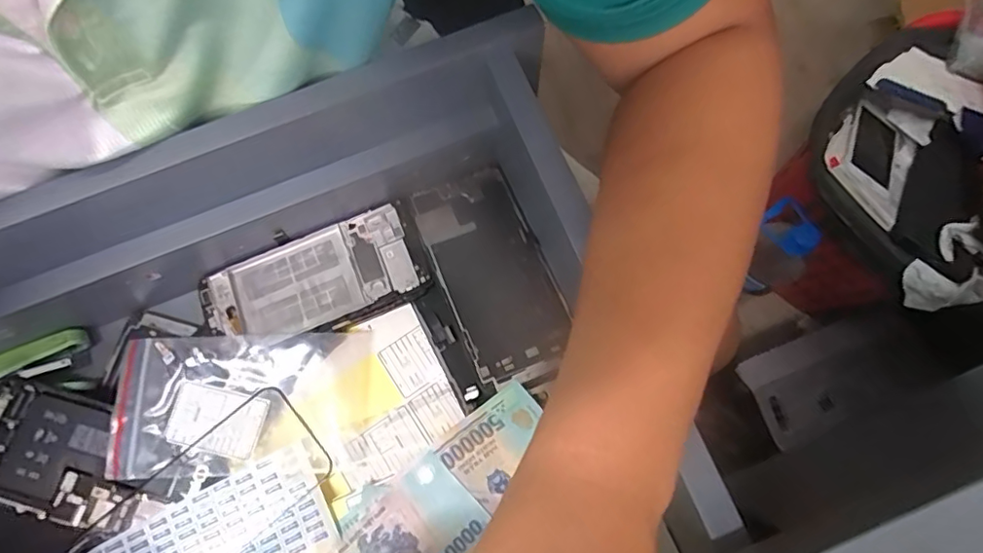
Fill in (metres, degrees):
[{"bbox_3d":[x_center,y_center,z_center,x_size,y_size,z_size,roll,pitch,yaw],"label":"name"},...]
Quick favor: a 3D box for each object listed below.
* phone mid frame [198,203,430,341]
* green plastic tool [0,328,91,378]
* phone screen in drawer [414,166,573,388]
[{"bbox_3d":[-0.126,0.003,0.379,0.146,0.008,0.065,-22,76,-5],"label":"phone mid frame"},{"bbox_3d":[-0.328,0.060,0.375,0.090,0.019,0.015,-26,76,-6],"label":"green plastic tool"},{"bbox_3d":[0.000,-0.007,0.375,0.070,0.005,0.144,-20,70,-11],"label":"phone screen in drawer"}]

